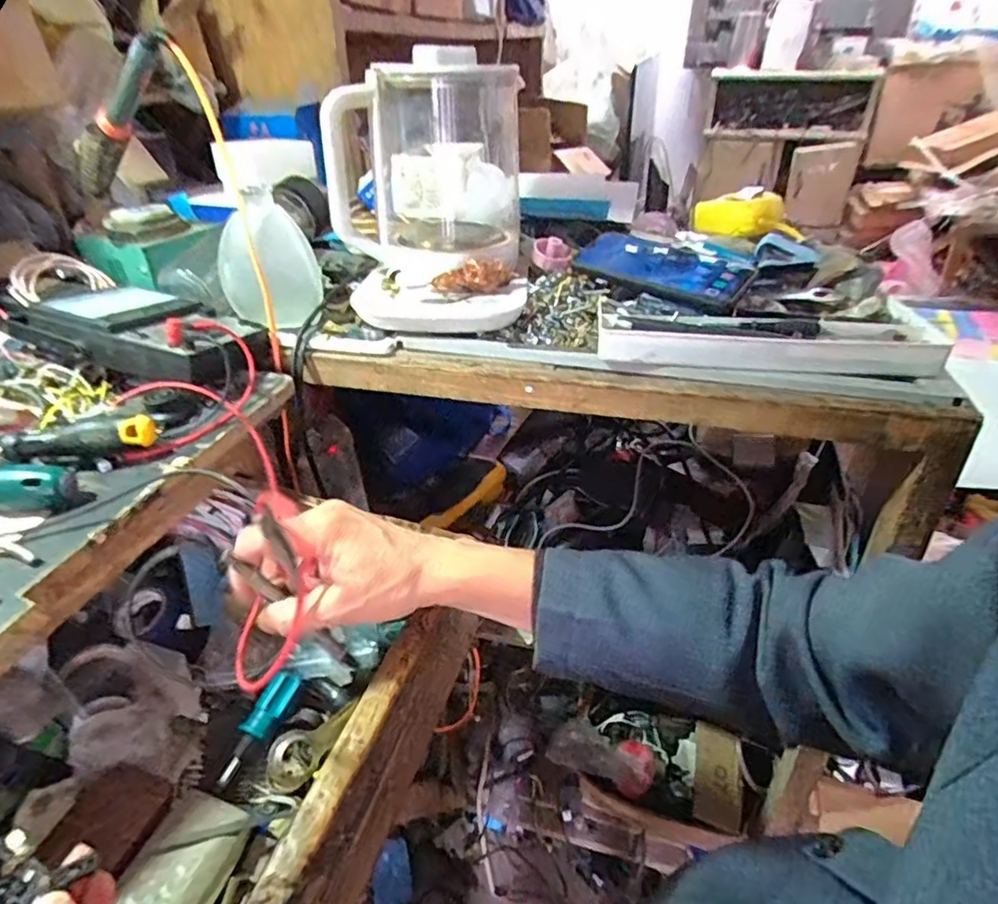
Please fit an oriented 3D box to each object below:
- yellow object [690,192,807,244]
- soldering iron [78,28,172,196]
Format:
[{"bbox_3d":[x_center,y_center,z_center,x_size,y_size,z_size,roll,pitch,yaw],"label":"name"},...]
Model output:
[{"bbox_3d":[0.277,-0.263,0.666,0.114,0.035,0.055,8,35,12],"label":"yellow object"},{"bbox_3d":[-0.350,-0.311,0.553,0.220,0.029,0.027,-23,16,41],"label":"soldering iron"}]

